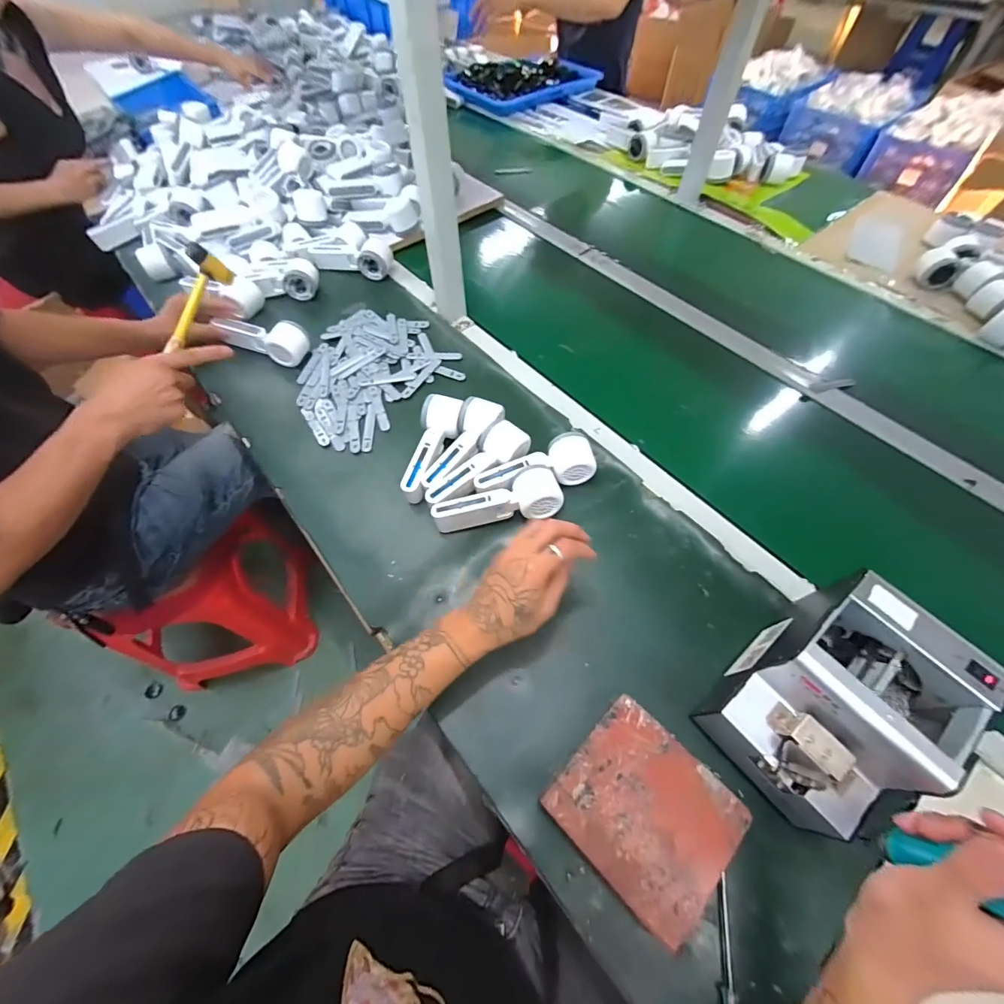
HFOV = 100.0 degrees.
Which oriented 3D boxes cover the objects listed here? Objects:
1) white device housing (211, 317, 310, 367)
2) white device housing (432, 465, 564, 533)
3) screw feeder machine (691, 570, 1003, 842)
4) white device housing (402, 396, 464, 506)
[{"bbox_3d":[-0.402,-0.278,0.713,0.161,0.049,0.063,17,61,9],"label":"white device housing"},{"bbox_3d":[-0.006,0.002,0.561,0.165,0.054,0.062,-9,60,-6],"label":"white device housing"},{"bbox_3d":[0.303,0.187,0.392,0.176,0.150,0.124,-37,67,-20],"label":"screw feeder machine"},{"bbox_3d":[-0.098,-0.075,0.599,0.052,0.060,0.148,10,60,5],"label":"white device housing"}]

